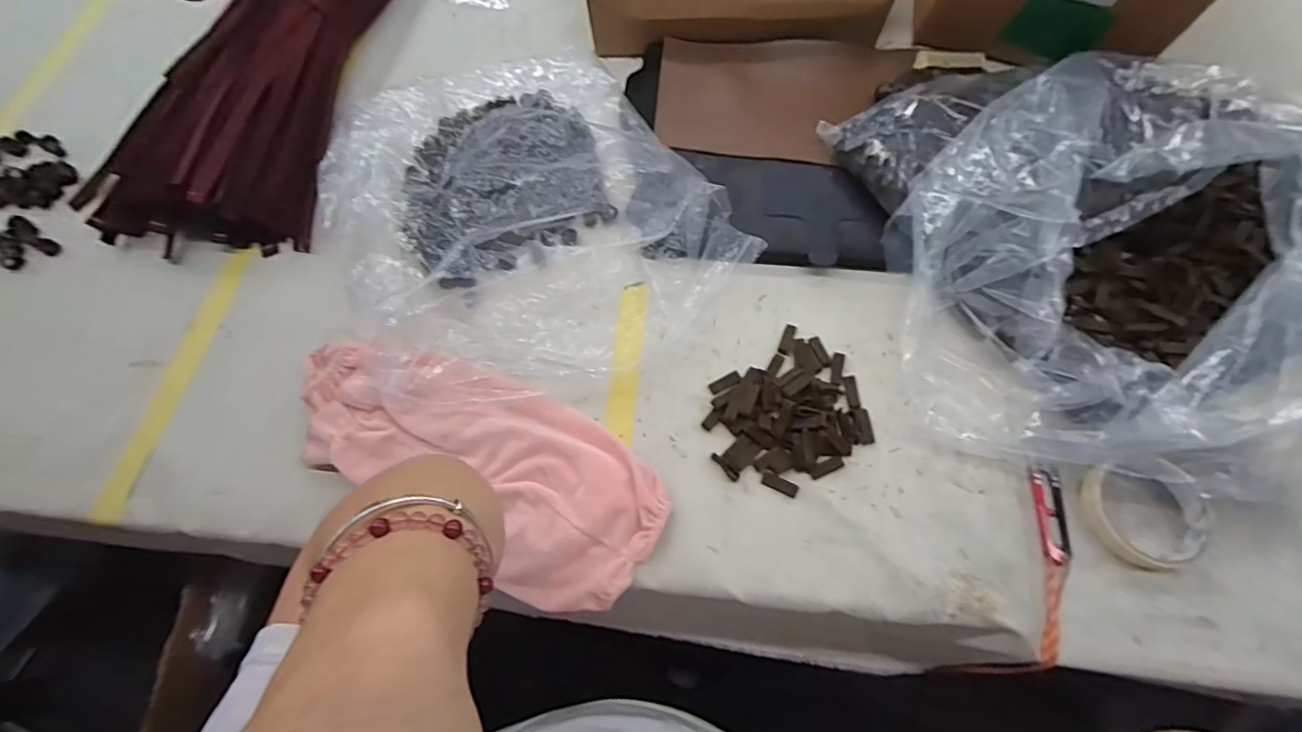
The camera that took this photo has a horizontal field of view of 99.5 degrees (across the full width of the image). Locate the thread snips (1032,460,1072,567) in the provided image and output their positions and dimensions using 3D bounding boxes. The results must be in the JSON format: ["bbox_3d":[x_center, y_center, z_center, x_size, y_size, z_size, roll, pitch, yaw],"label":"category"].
[{"bbox_3d":[0.320,0.116,0.440,0.024,0.005,0.080,9,69,6],"label":"thread snips"}]

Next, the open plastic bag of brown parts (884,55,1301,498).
[{"bbox_3d":[0.411,-0.090,0.461,0.405,0.123,0.356,-15,68,-4],"label":"open plastic bag of brown parts"}]

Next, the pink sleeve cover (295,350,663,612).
[{"bbox_3d":[-0.140,0.068,0.428,0.302,0.033,0.129,28,74,9],"label":"pink sleeve cover"}]

